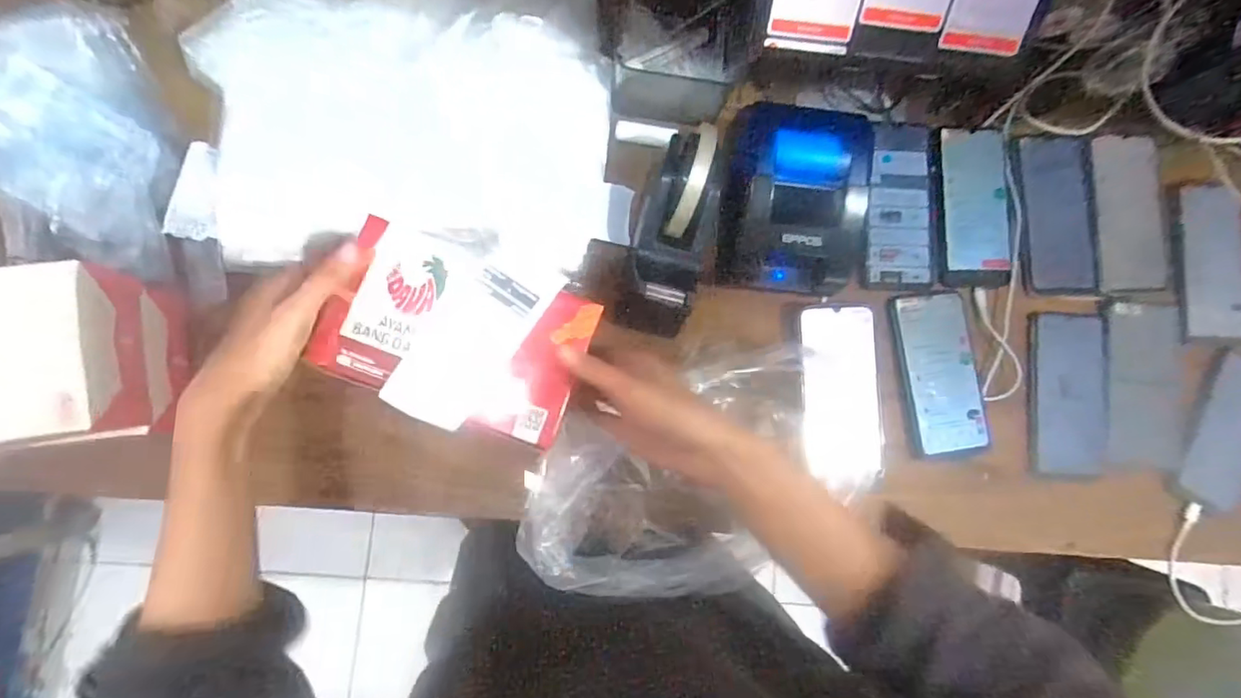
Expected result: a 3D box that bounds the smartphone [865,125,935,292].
[{"bbox_3d":[0.275,-0.140,0.564,0.075,0.012,0.164,1,84,-6],"label":"smartphone"}]

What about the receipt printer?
[{"bbox_3d":[0.150,-0.134,0.517,0.125,0.067,0.157,3,84,-6],"label":"receipt printer"}]

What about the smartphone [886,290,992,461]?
[{"bbox_3d":[0.311,0.022,0.562,0.078,0.009,0.153,-8,84,-10],"label":"smartphone"}]

